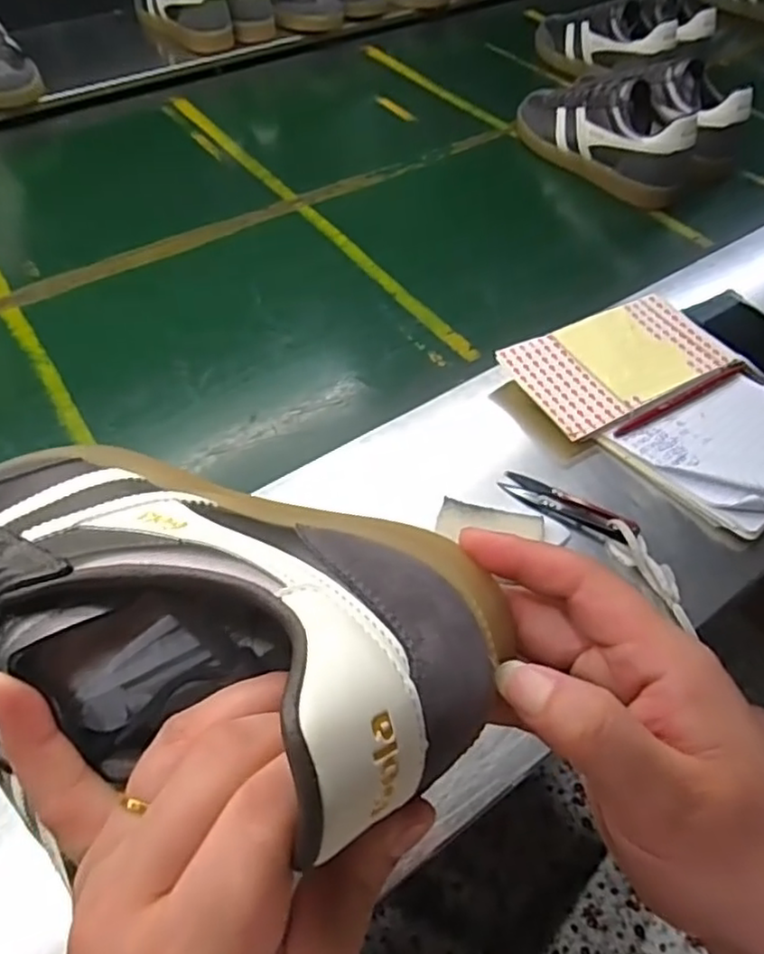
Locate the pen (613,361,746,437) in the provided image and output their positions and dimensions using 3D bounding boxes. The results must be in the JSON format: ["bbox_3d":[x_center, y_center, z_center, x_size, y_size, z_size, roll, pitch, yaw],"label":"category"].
[{"bbox_3d":[0.249,-0.065,0.552,0.149,0.011,0.007,-27,57,-19],"label":"pen"}]

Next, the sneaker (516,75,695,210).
[{"bbox_3d":[0.284,-0.440,0.830,0.098,0.087,0.274,-21,56,-15],"label":"sneaker"}]

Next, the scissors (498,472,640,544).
[{"bbox_3d":[0.136,0.021,0.490,0.101,0.006,0.025,27,57,19],"label":"scissors"}]

